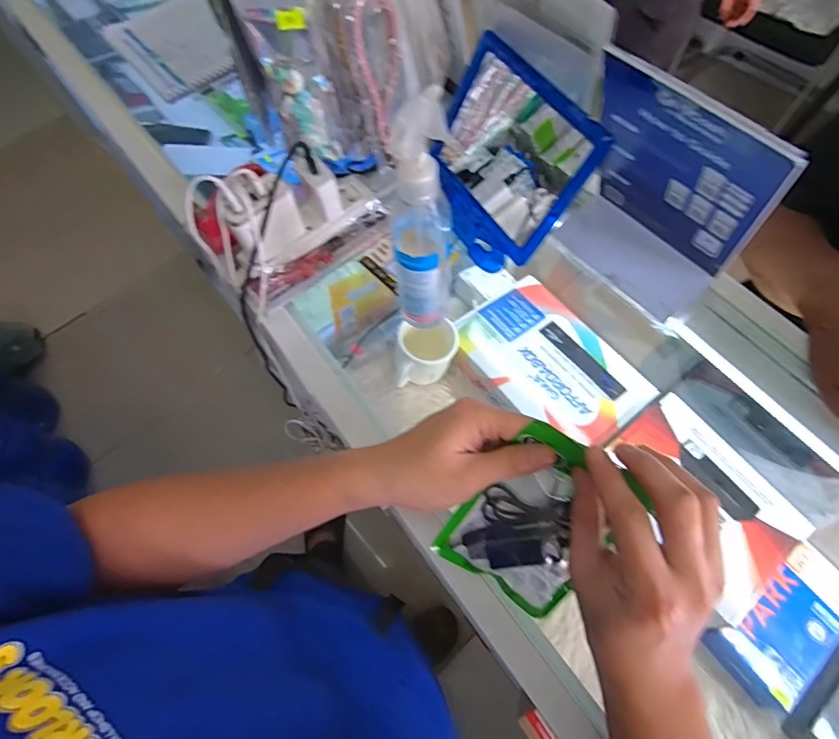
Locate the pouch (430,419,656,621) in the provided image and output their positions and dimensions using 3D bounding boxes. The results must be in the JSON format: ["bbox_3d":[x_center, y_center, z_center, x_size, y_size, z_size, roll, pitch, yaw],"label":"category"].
[{"bbox_3d":[0.081,0.105,0.323,0.094,0.016,0.129,31,107,5],"label":"pouch"}]

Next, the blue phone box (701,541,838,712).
[{"bbox_3d":[0.433,0.293,0.536,0.199,0.037,0.097,-34,68,-12],"label":"blue phone box"}]

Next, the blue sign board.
[{"bbox_3d":[0.221,-0.164,0.404,0.108,0.204,0.152,-41,70,-15],"label":"blue sign board"}]

